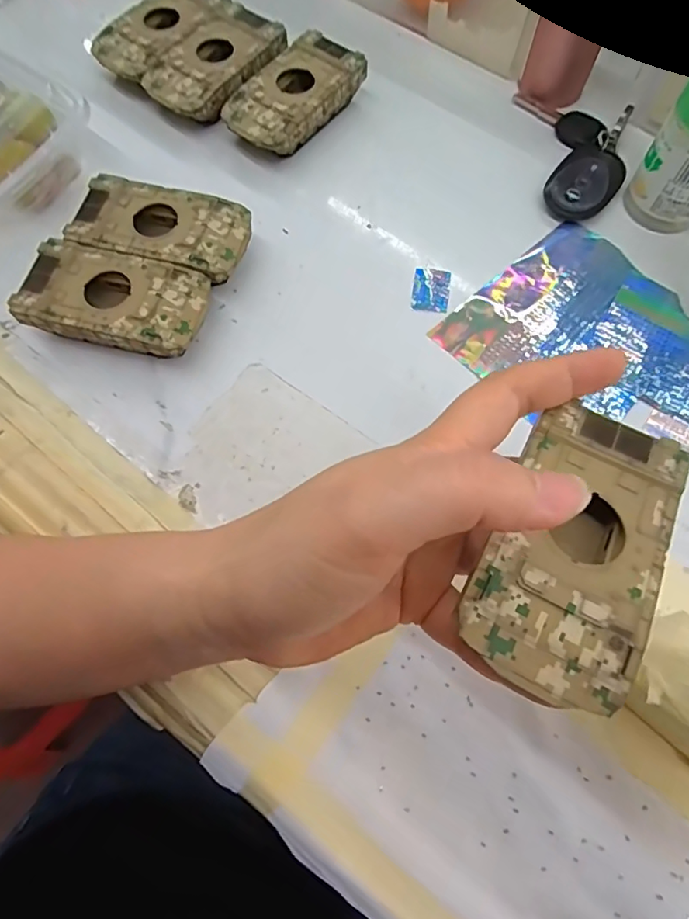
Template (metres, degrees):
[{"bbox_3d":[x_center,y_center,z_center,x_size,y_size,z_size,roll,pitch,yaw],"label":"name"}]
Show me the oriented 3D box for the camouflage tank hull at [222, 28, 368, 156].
[{"bbox_3d":[-0.033,-0.234,0.351,0.051,0.026,0.093,38,74,14],"label":"camouflage tank hull"}]

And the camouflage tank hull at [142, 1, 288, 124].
[{"bbox_3d":[-0.084,-0.261,0.360,0.057,0.024,0.095,31,73,12],"label":"camouflage tank hull"}]

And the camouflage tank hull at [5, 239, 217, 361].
[{"bbox_3d":[-0.123,-0.083,0.293,0.094,0.027,0.051,14,70,6],"label":"camouflage tank hull"}]

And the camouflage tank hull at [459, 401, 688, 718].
[{"bbox_3d":[0.073,0.028,0.171,0.049,0.018,0.093,29,63,11],"label":"camouflage tank hull"}]

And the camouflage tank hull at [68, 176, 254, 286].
[{"bbox_3d":[-0.103,-0.129,0.310,0.095,0.028,0.050,15,70,7],"label":"camouflage tank hull"}]

